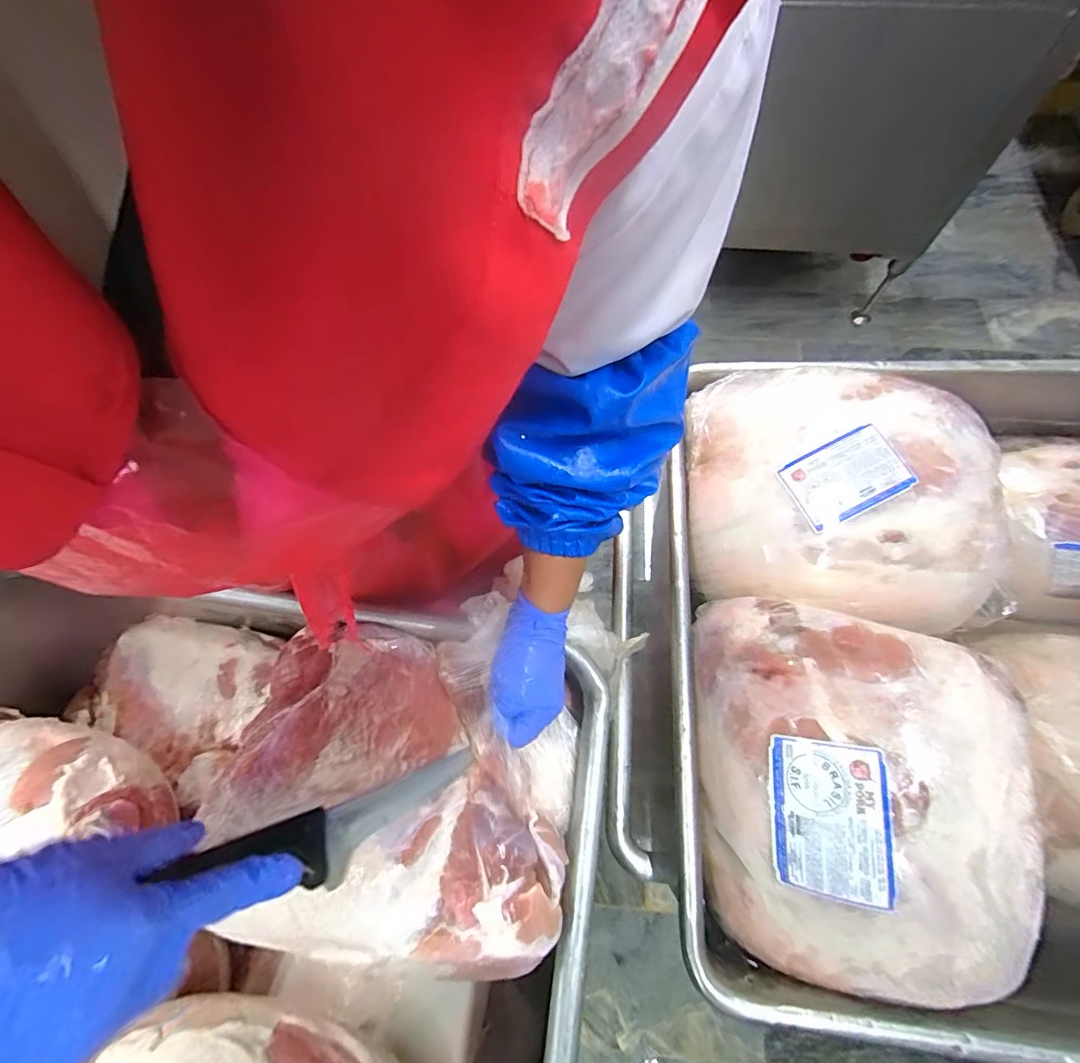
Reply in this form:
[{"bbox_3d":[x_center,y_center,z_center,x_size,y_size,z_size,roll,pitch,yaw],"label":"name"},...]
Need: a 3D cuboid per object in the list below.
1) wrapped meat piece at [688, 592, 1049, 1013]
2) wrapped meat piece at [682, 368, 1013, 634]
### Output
[{"bbox_3d":[0.256,0.199,0.415,0.222,0.138,0.302,2,66,2],"label":"wrapped meat piece"},{"bbox_3d":[0.318,-0.045,0.542,0.320,0.114,0.258,12,67,6],"label":"wrapped meat piece"}]

